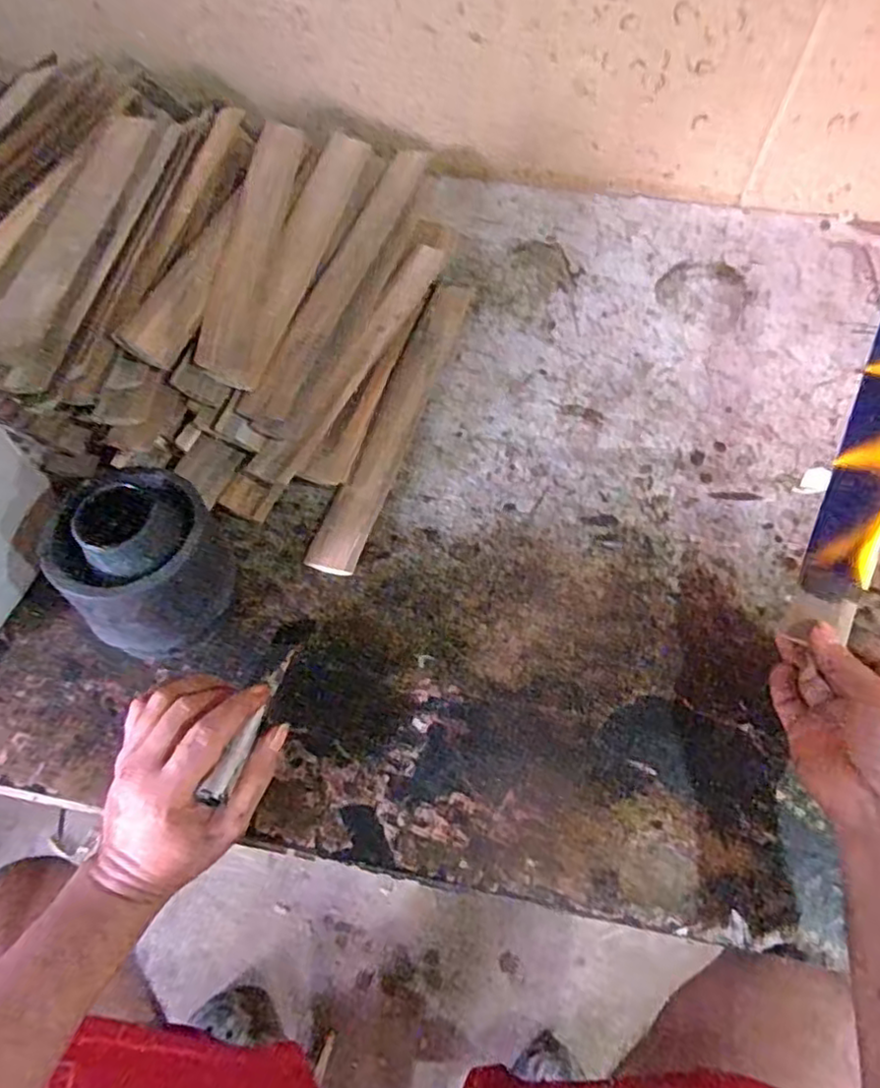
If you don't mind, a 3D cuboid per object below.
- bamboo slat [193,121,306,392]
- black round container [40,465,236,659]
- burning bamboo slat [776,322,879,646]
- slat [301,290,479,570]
[{"bbox_3d":[-0.174,-0.290,0.610,0.049,0.010,0.335,12,65,-19],"label":"bamboo slat"},{"bbox_3d":[-0.208,0.009,0.452,0.104,0.122,0.093,-33,65,-19],"label":"black round container"},{"bbox_3d":[0.321,-0.099,0.464,0.039,0.024,0.353,23,77,10],"label":"burning bamboo slat"},{"bbox_3d":[-0.037,-0.125,0.603,0.042,0.010,0.352,17,63,7],"label":"slat"}]

